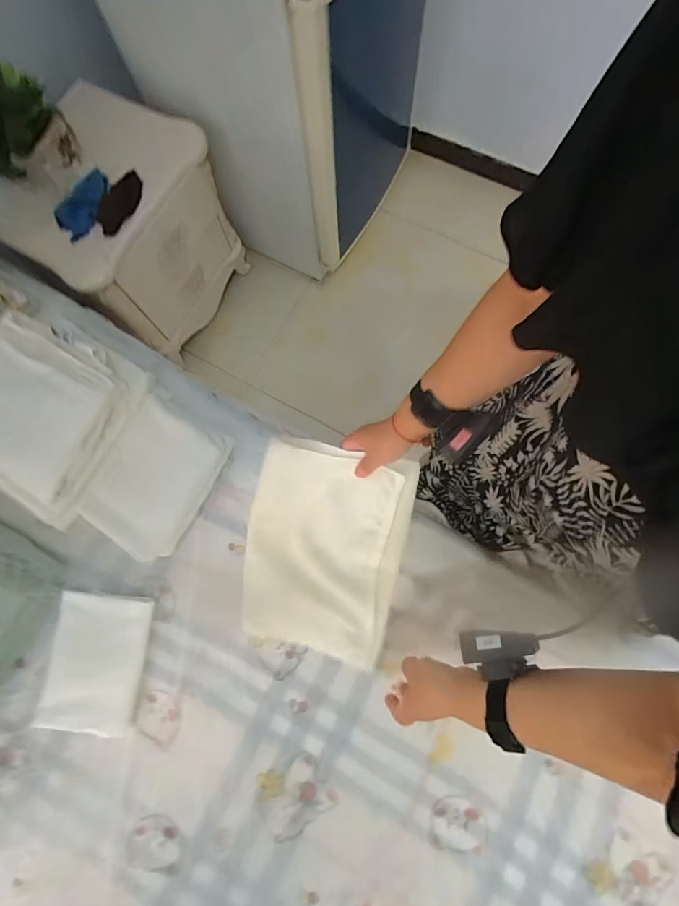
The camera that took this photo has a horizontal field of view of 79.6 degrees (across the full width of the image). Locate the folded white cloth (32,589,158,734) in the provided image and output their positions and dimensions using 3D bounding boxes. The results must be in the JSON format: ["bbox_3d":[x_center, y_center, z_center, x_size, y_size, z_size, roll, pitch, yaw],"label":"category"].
[{"bbox_3d":[-0.398,0.341,0.669,0.140,0.015,0.207,10,80,-15],"label":"folded white cloth"}]

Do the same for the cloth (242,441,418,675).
[{"bbox_3d":[-0.030,0.146,0.630,0.240,0.038,0.315,13,99,14],"label":"cloth"}]

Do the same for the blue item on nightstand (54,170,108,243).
[{"bbox_3d":[-0.538,-0.523,0.856,0.064,0.039,0.154,35,95,7],"label":"blue item on nightstand"}]

